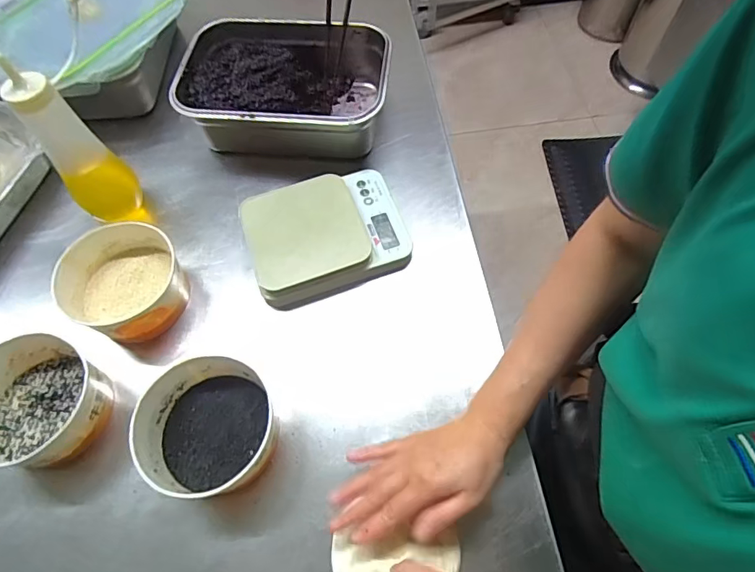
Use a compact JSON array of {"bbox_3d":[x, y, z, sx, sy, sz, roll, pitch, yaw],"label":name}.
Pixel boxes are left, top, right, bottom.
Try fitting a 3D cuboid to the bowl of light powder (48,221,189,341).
[{"bbox_3d":[-0.290,-0.006,0.557,0.135,0.067,0.131,-1,62,1],"label":"bowl of light powder"}]

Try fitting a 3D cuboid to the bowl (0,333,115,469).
[{"bbox_3d":[-0.356,0.126,0.492,0.138,0.058,0.132,-1,62,1],"label":"bowl"}]

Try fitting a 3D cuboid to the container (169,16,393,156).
[{"bbox_3d":[-0.123,-0.286,0.693,0.289,0.091,0.198,-2,62,1],"label":"container"}]

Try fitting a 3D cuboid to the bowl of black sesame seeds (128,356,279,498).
[{"bbox_3d":[-0.169,0.143,0.475,0.120,0.069,0.128,-1,62,1],"label":"bowl of black sesame seeds"}]

